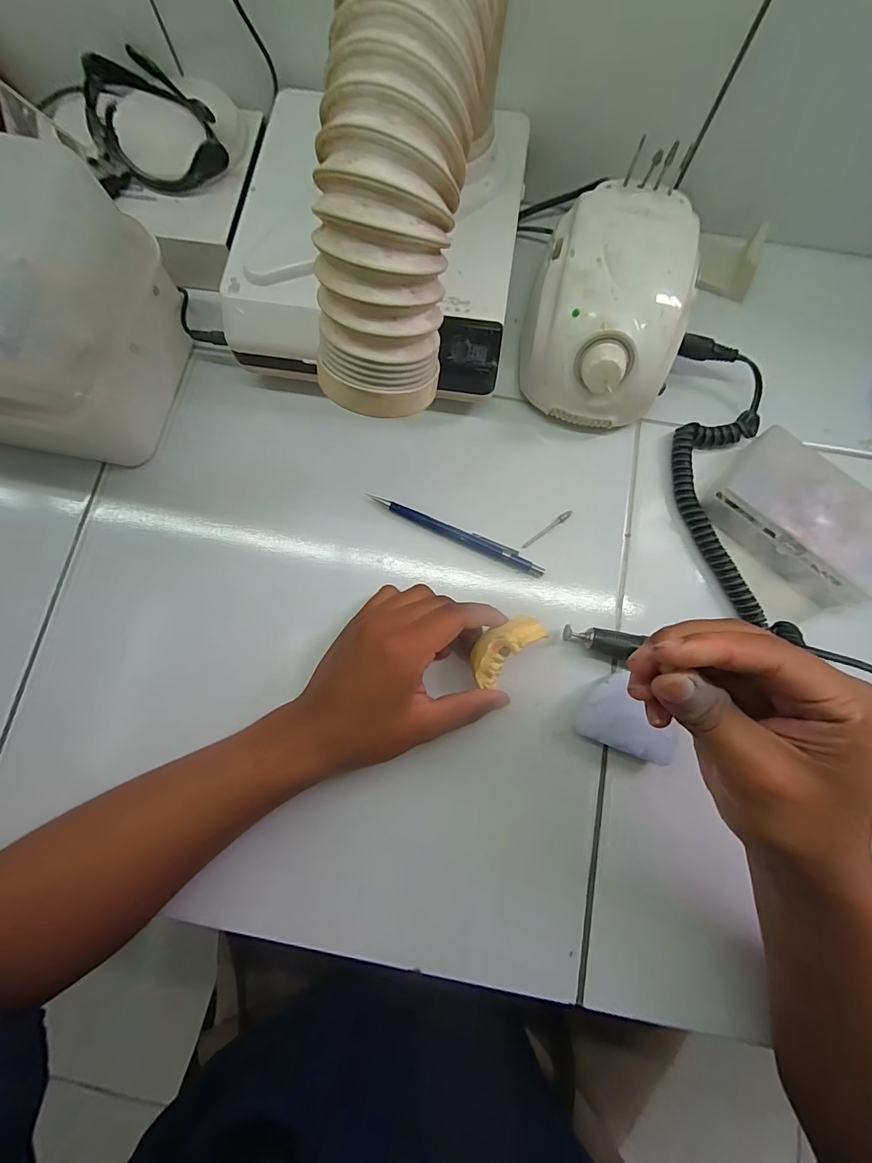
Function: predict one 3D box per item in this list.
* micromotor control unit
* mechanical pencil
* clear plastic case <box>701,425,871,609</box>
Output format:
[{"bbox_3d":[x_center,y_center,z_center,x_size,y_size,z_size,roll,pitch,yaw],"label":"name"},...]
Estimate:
[{"bbox_3d":[0.124,-0.191,0.317,0.106,0.080,0.135,16,78,3],"label":"micromotor control unit"},{"bbox_3d":[0.016,-0.036,0.324,0.135,0.010,0.011,26,79,5],"label":"mechanical pencil"},{"bbox_3d":[0.257,-0.044,0.307,0.071,0.038,0.119,-43,82,-9],"label":"clear plastic case"}]

